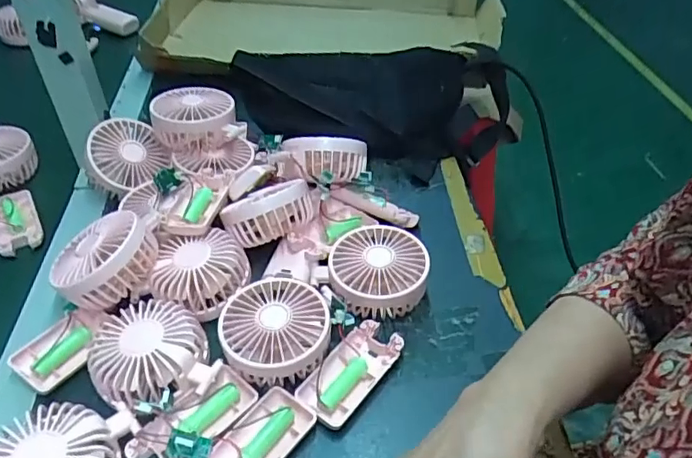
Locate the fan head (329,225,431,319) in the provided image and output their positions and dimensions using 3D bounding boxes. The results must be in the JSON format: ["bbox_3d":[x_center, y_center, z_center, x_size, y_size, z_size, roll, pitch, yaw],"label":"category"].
[{"bbox_3d":[0.029,0.038,0.482,0.082,0.043,0.087,2,43,3],"label":"fan head"}]

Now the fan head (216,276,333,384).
[{"bbox_3d":[-0.056,0.081,0.435,0.082,0.037,0.085,-1,43,0],"label":"fan head"}]

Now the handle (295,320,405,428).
[{"bbox_3d":[0.003,0.111,0.428,0.045,0.015,0.092,29,51,27],"label":"handle"}]

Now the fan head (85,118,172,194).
[{"bbox_3d":[-0.234,-0.080,0.582,0.088,0.047,0.075,-37,97,-27],"label":"fan head"}]

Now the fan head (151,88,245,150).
[{"bbox_3d":[-0.160,-0.121,0.586,0.093,0.042,0.082,-13,45,-13],"label":"fan head"}]

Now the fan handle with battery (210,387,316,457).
[{"bbox_3d":[-0.066,0.154,0.380,0.044,0.019,0.091,28,50,27],"label":"fan handle with battery"}]

